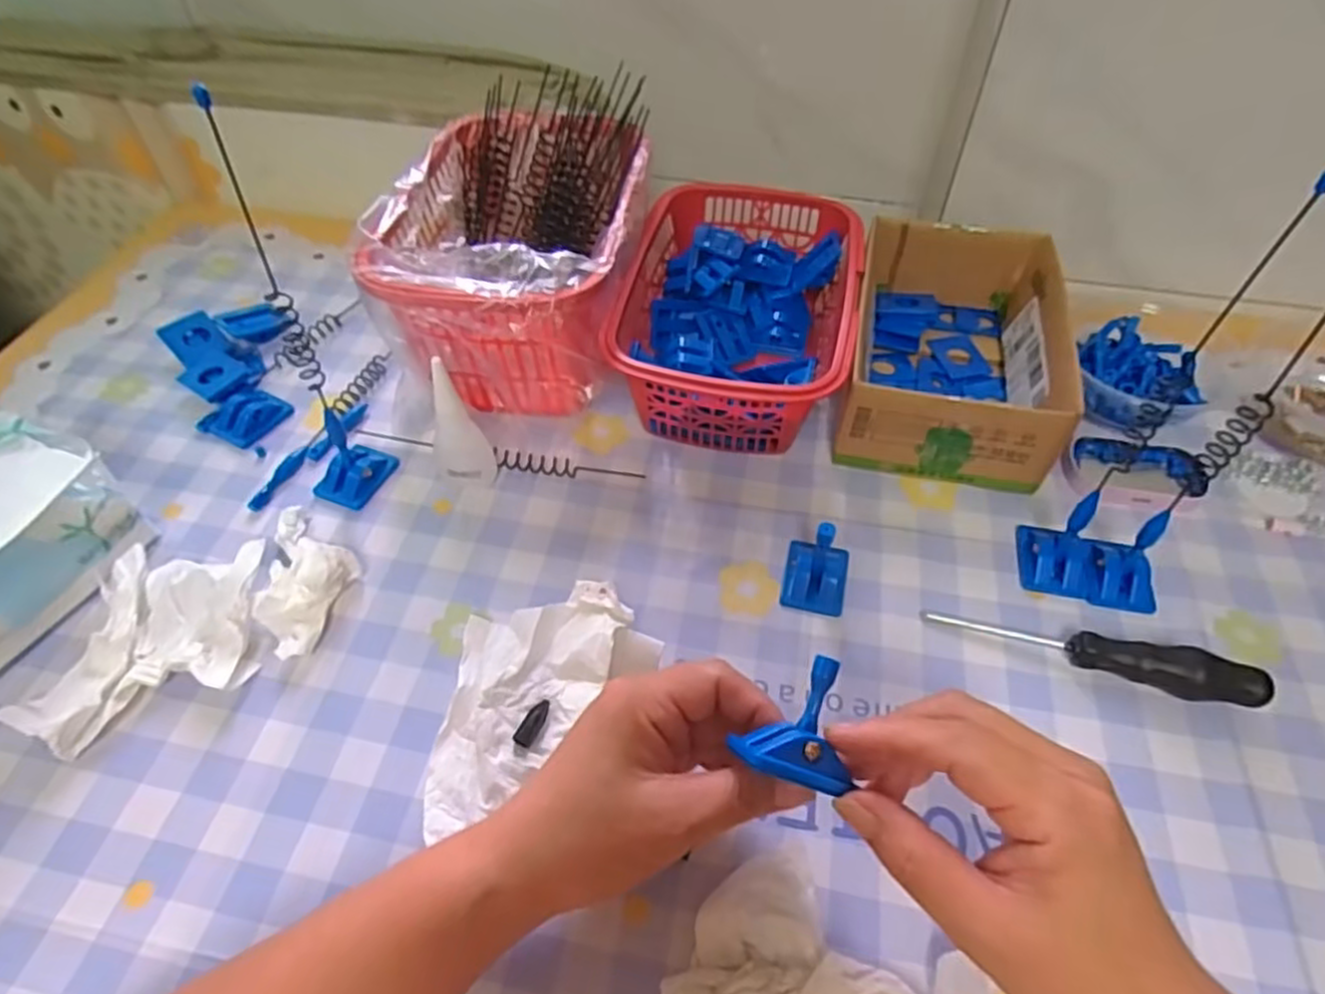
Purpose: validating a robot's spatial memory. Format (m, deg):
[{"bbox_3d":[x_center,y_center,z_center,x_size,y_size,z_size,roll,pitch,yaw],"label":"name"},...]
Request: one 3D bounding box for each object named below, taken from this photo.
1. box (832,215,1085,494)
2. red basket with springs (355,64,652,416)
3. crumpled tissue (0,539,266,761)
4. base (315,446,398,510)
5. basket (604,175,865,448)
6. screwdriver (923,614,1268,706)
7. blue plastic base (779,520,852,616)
[{"bbox_3d":[0.189,-0.098,0.490,0.122,0.070,0.184,11,52,9],"label":"box"},{"bbox_3d":[-0.091,-0.168,0.515,0.148,0.123,0.240,8,52,7],"label":"red basket with springs"},{"bbox_3d":[-0.262,0.076,0.378,0.094,0.031,0.101,0,51,1],"label":"crumpled tissue"},{"bbox_3d":[-0.192,-0.017,0.461,0.032,0.024,0.044,16,53,13],"label":"base"},{"bbox_3d":[0.054,-0.125,0.507,0.142,0.077,0.201,9,52,8],"label":"basket"},{"bbox_3d":[0.219,0.078,0.381,0.155,0.024,0.021,16,53,13],"label":"screwdriver"},{"bbox_3d":[0.087,0.034,0.405,0.035,0.043,0.041,11,52,9],"label":"blue plastic base"}]

